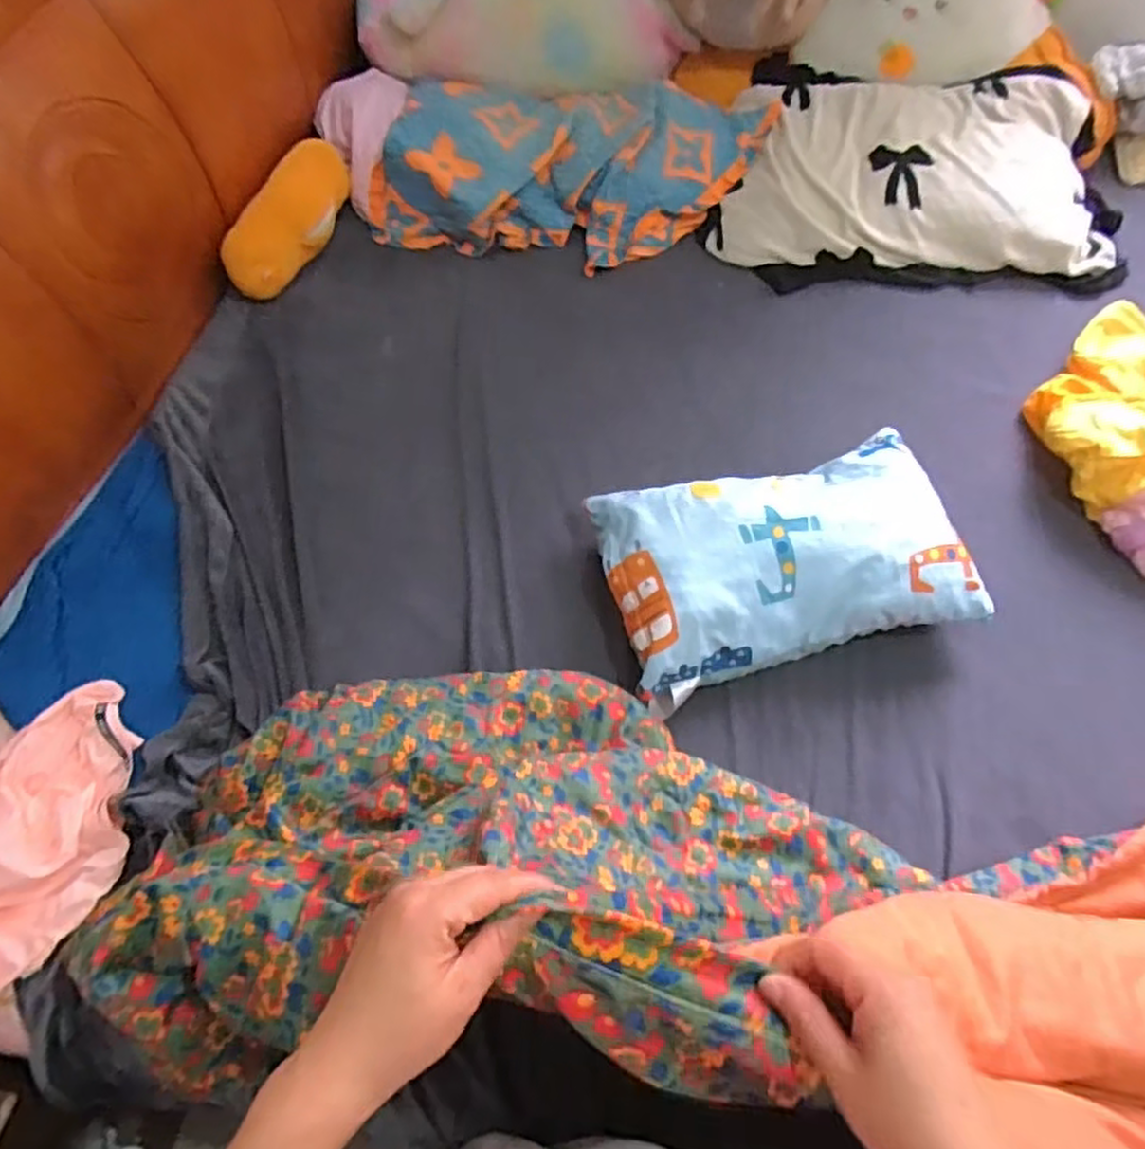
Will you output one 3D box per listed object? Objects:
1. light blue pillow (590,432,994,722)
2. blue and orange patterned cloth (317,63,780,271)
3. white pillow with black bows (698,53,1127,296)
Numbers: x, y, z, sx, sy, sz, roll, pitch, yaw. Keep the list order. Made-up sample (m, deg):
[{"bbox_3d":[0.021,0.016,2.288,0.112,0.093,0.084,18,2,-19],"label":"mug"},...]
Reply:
[{"bbox_3d":[0.247,-0.019,0.849,0.405,0.114,0.258,-13,64,-5],"label":"light blue pillow"},{"bbox_3d":[-0.077,-0.696,1.190,0.747,0.116,0.336,13,65,8],"label":"blue and orange patterned cloth"},{"bbox_3d":[0.565,-0.666,1.176,0.618,0.105,0.444,8,64,6],"label":"white pillow with black bows"}]

